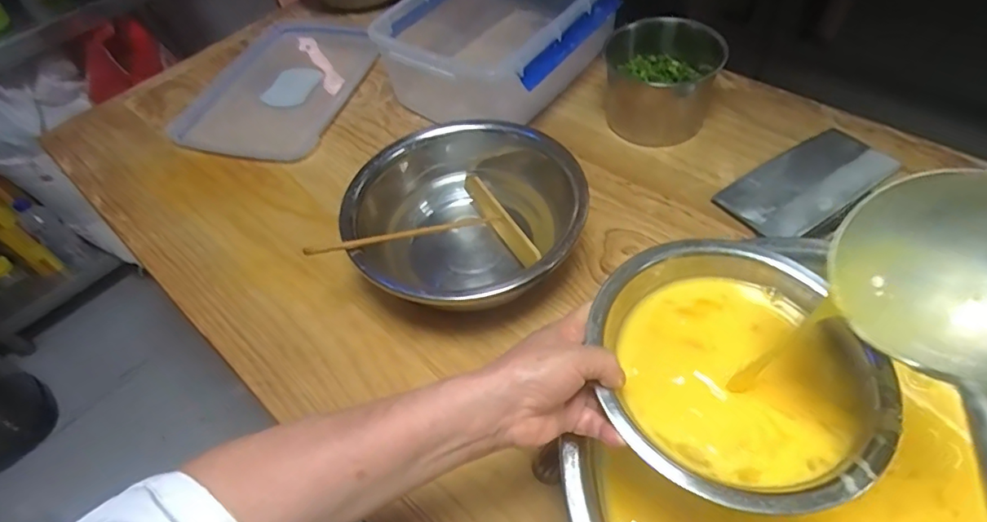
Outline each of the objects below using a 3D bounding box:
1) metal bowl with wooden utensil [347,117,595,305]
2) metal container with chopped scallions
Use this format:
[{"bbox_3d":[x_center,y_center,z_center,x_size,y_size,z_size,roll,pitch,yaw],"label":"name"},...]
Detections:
[{"bbox_3d":[-0.032,-0.041,0.641,0.255,0.102,0.263,-3,52,4],"label":"metal bowl with wooden utensil"},{"bbox_3d":[0.229,-0.243,0.746,0.153,0.128,0.130,7,53,11],"label":"metal container with chopped scallions"}]

